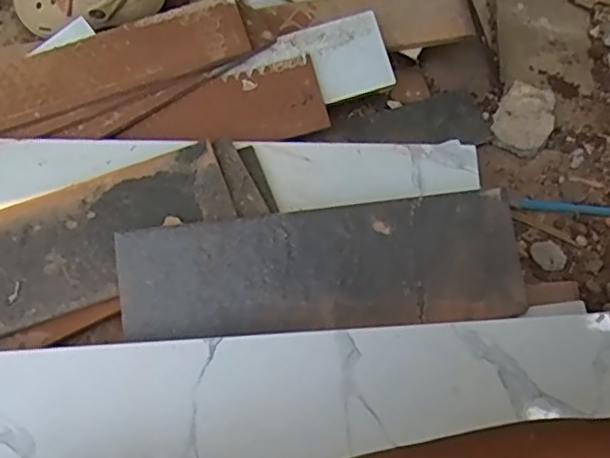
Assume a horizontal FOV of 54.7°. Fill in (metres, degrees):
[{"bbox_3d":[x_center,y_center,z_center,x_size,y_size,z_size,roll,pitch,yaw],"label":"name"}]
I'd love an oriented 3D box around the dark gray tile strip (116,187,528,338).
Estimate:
[{"bbox_3d":[0.017,0.030,0.435,0.292,0.005,0.092,-6,80,-7],"label":"dark gray tile strip"}]

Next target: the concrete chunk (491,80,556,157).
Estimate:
[{"bbox_3d":[0.207,-0.104,0.556,0.051,0.024,0.064,26,67,14],"label":"concrete chunk"}]

